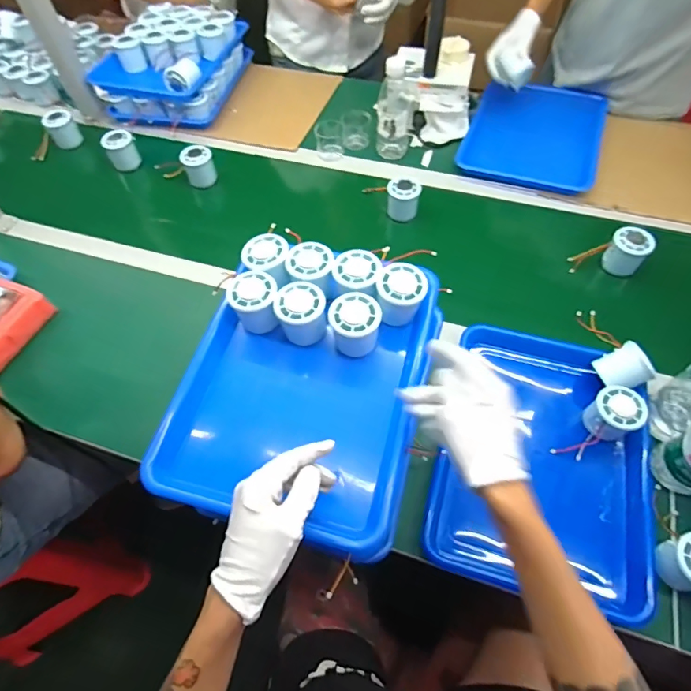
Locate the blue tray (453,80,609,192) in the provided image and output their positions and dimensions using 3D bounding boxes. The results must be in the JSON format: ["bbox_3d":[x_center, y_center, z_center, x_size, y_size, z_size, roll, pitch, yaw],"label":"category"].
[{"bbox_3d":[0.389,-0.440,0.919,0.254,0.028,0.316,17,61,15],"label":"blue tray"}]

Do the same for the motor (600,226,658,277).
[{"bbox_3d":[0.461,-0.156,0.724,0.055,0.052,0.060,37,67,24],"label":"motor"}]

